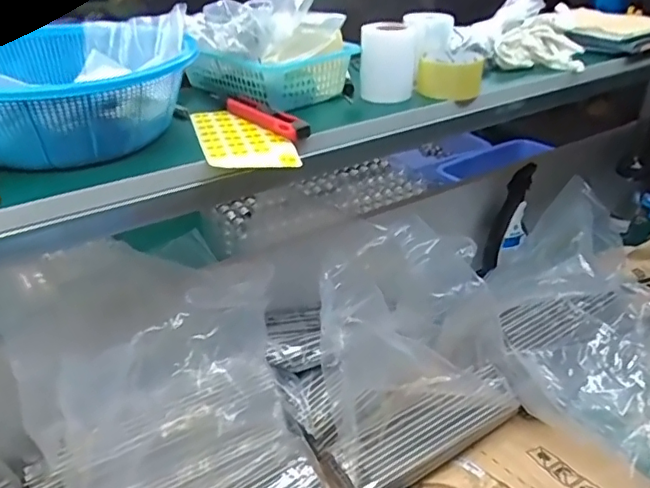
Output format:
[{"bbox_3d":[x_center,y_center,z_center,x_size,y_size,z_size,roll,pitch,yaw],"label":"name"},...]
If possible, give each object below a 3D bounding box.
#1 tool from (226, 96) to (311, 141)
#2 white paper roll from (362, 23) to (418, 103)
[{"bbox_3d":[-0.066,-0.144,0.639,0.029,0.017,0.137,-22,37,-32],"label":"tool"},{"bbox_3d":[0.085,-0.241,0.741,0.074,0.091,0.068,4,31,7],"label":"white paper roll"}]

